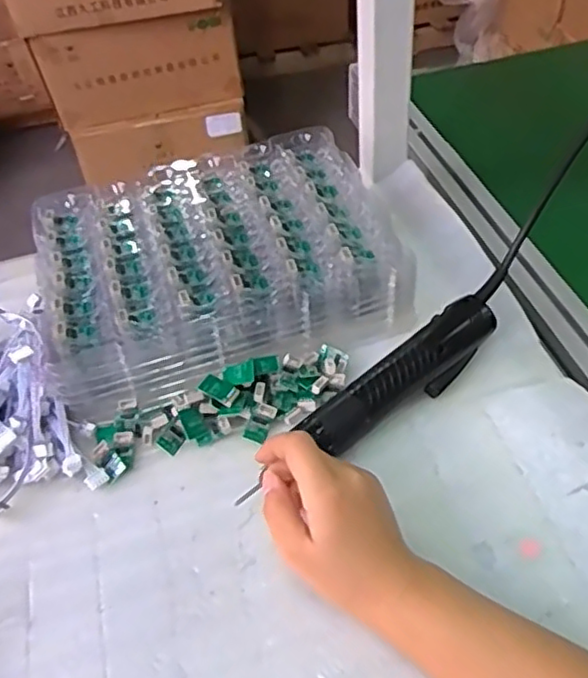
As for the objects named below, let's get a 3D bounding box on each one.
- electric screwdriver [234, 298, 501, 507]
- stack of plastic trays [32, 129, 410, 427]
[{"bbox_3d":[0.059,0.041,0.465,0.226,0.029,0.039,-33,50,-21],"label":"electric screwdriver"},{"bbox_3d":[-0.064,-0.069,0.555,0.288,0.061,0.229,-15,45,-7],"label":"stack of plastic trays"}]

